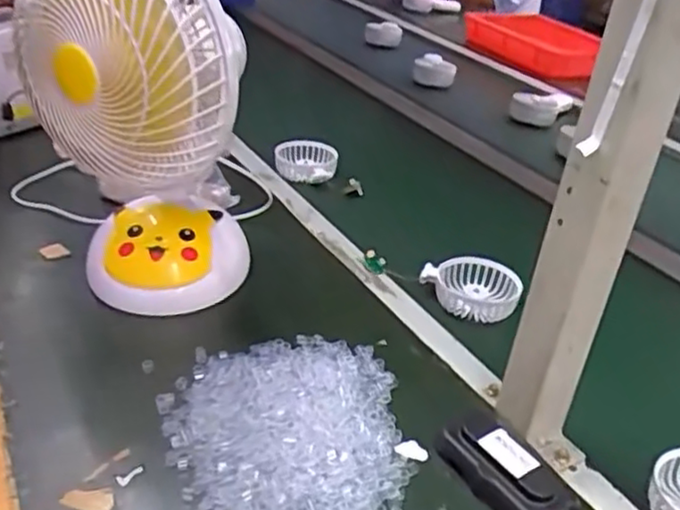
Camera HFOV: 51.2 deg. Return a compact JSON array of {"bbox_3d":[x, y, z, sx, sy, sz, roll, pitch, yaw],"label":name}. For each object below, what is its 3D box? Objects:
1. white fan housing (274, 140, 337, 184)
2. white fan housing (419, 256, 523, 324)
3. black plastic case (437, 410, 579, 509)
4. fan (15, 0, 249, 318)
[{"bbox_3d":[-0.050,-0.135,1.027,0.088,0.030,0.092,3,32,-2],"label":"white fan housing"},{"bbox_3d":[0.145,0.032,0.779,0.103,0.030,0.085,14,34,16],"label":"white fan housing"},{"bbox_3d":[0.119,0.158,0.512,0.049,0.033,0.098,-20,39,-33],"label":"black plastic case"},{"bbox_3d":[-0.175,-0.106,0.628,0.175,0.331,0.160,-5,33,-13],"label":"fan"}]

